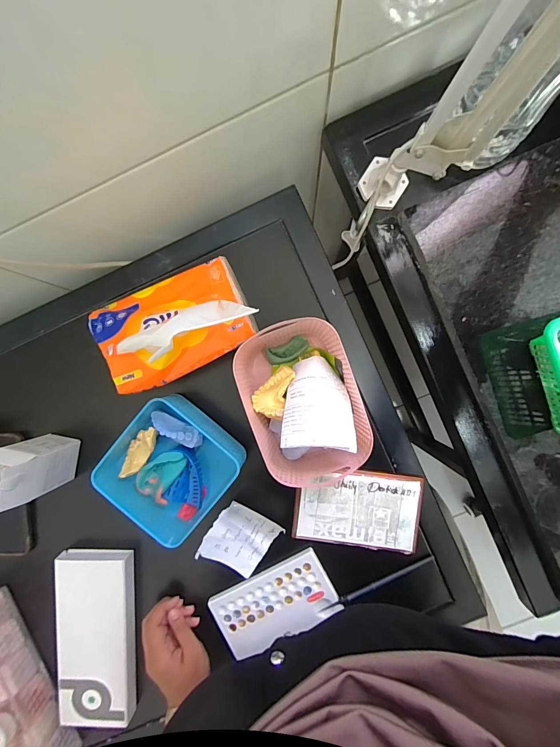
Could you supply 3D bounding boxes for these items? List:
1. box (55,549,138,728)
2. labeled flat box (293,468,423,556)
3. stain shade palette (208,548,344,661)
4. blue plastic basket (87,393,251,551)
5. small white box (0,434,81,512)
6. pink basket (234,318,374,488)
[{"bbox_3d":[-0.237,0.342,0.444,0.094,0.031,0.216,-2,91,2],"label":"box"},{"bbox_3d":[0.098,0.173,0.434,0.156,0.008,0.096,4,91,2],"label":"labeled flat box"},{"bbox_3d":[-0.008,0.294,0.443,0.153,0.008,0.077,-32,89,4],"label":"stain shade palette"},{"bbox_3d":[-0.131,0.113,0.419,0.136,0.057,0.141,38,93,1],"label":"blue plastic basket"},{"bbox_3d":[-0.297,0.111,0.404,0.053,0.126,0.053,11,92,2],"label":"small white box"},{"bbox_3d":[0.029,0.027,0.393,0.130,0.082,0.181,-14,91,3],"label":"pink basket"}]

